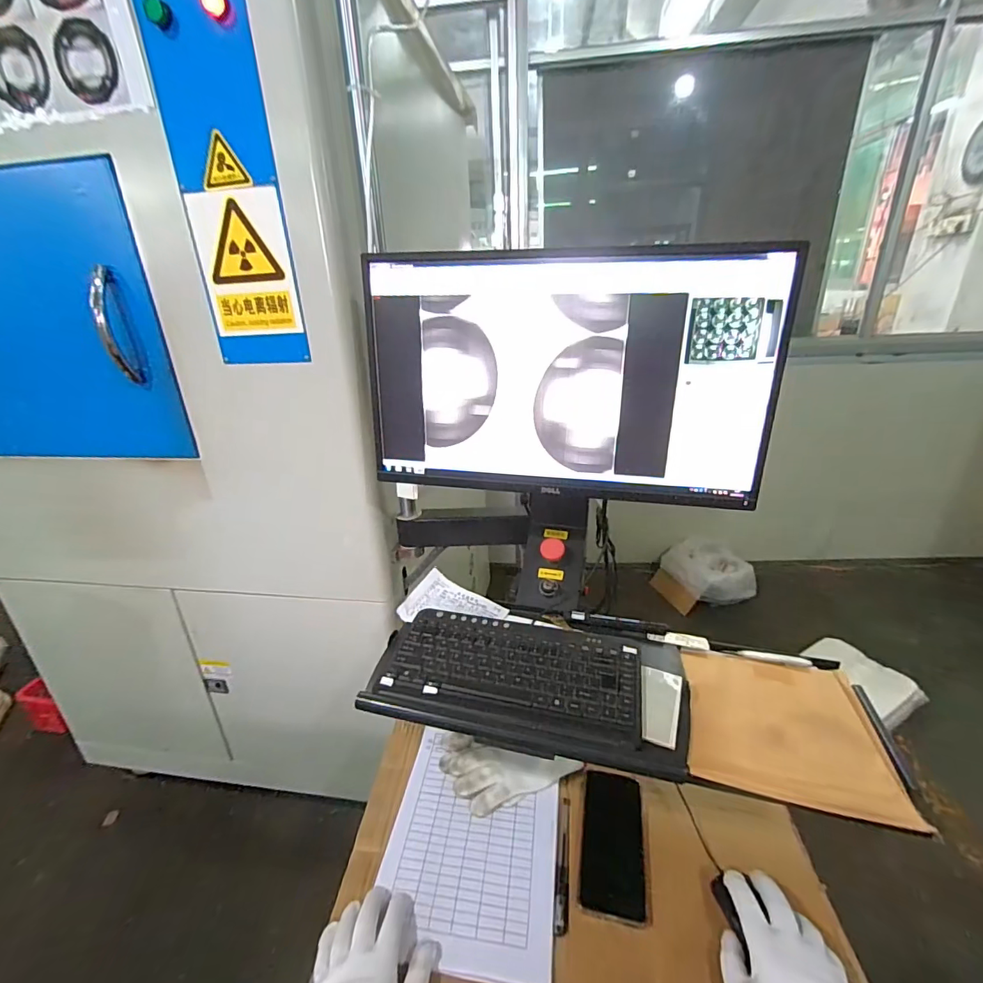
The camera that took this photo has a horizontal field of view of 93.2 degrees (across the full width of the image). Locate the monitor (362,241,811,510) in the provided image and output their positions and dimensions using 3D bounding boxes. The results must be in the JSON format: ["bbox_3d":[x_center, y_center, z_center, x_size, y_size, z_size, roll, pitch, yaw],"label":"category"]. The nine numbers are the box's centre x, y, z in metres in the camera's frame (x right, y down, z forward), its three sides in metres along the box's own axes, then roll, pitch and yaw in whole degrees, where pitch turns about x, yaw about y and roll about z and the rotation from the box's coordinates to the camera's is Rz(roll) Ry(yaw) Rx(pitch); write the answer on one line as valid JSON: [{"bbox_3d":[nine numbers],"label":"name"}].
[{"bbox_3d":[0.092,-0.150,0.634,0.537,0.319,0.052,3,25,13],"label":"monitor"}]

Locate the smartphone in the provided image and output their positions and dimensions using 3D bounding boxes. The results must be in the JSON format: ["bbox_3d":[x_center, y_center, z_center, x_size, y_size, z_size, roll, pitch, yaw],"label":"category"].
[{"bbox_3d":[0.152,0.434,0.580,0.074,0.016,0.160,4,25,14],"label":"smartphone"}]

